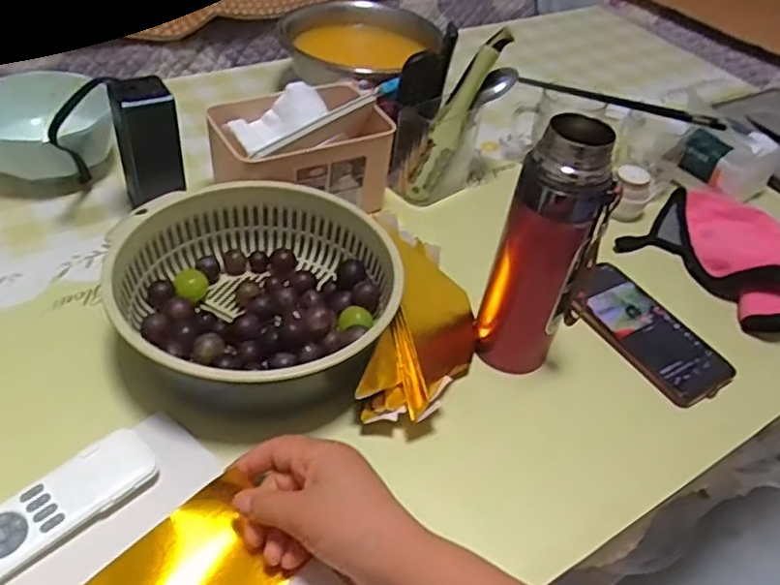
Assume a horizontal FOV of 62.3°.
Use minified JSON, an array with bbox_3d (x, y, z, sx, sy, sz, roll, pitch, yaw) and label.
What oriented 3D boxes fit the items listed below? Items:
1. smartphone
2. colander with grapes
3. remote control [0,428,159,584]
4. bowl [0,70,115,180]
[{"bbox_3d":[0.235,0.033,0.597,0.080,0.013,0.159,-21,49,-28],"label":"smartphone"},{"bbox_3d":[-0.108,0.001,0.536,0.222,0.076,0.211,4,42,-3],"label":"colander with grapes"},{"bbox_3d":[-0.214,0.138,0.416,0.044,0.015,0.126,35,49,28],"label":"remote control"},{"bbox_3d":[-0.362,-0.172,0.685,0.133,0.081,0.139,5,44,-4],"label":"bowl"}]

